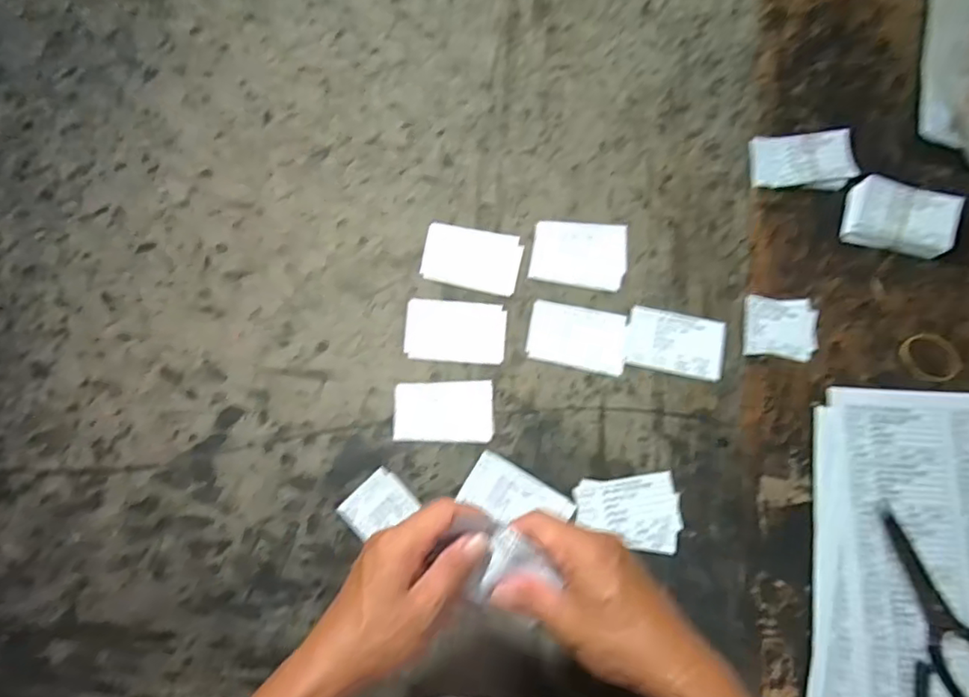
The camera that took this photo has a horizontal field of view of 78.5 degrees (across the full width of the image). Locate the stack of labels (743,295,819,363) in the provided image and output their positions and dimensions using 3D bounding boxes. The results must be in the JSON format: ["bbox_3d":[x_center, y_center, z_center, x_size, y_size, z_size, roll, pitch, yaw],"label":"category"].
[{"bbox_3d":[0.289,-0.020,0.579,0.068,0.005,0.061,8,77,2],"label":"stack of labels"}]

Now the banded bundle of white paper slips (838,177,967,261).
[{"bbox_3d":[0.407,-0.129,0.582,0.087,0.041,0.060,18,78,4],"label":"banded bundle of white paper slips"}]

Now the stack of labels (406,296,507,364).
[{"bbox_3d":[-0.028,-0.017,0.576,0.095,0.004,0.061,4,77,1],"label":"stack of labels"}]

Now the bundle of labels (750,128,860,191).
[{"bbox_3d":[0.328,-0.194,0.611,0.101,0.014,0.063,1,77,0],"label":"bundle of labels"}]

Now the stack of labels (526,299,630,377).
[{"bbox_3d":[0.091,-0.011,0.575,0.093,0.005,0.061,11,77,2],"label":"stack of labels"}]

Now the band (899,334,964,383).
[{"bbox_3d":[0.432,0.009,0.570,0.061,0.004,0.048,10,77,2],"label":"band"}]

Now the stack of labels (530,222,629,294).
[{"bbox_3d":[0.095,-0.096,0.593,0.092,0.004,0.068,9,77,2],"label":"stack of labels"}]

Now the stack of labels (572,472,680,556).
[{"bbox_3d":[0.129,0.147,0.535,0.092,0.005,0.068,2,77,0],"label":"stack of labels"}]

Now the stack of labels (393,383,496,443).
[{"bbox_3d":[-0.038,0.059,0.557,0.092,0.004,0.057,2,77,0],"label":"stack of labels"}]

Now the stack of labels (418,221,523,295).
[{"bbox_3d":[-0.013,-0.090,0.593,0.095,0.004,0.064,12,77,3],"label":"stack of labels"}]

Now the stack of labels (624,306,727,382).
[{"bbox_3d":[0.185,-0.005,0.572,0.092,0.004,0.060,12,77,3],"label":"stack of labels"}]

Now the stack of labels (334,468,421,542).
[{"bbox_3d":[-0.096,0.143,0.534,0.058,0.004,0.048,-44,81,-9],"label":"stack of labels"}]

